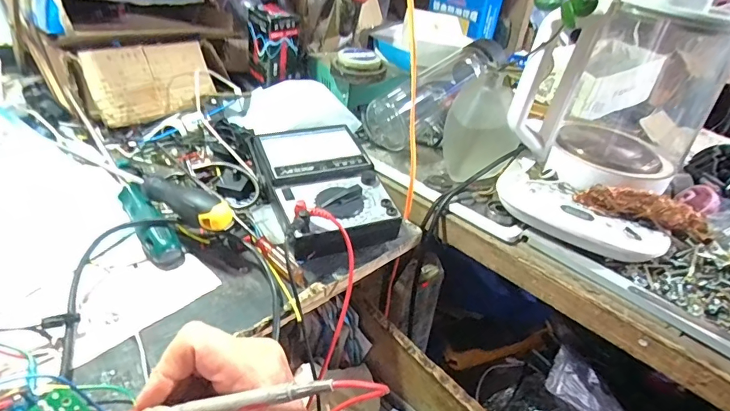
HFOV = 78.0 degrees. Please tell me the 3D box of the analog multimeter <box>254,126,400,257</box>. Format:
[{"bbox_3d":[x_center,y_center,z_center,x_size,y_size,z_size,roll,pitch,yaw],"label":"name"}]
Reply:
[{"bbox_3d":[-0.046,-0.021,0.468,0.113,0.046,0.183,-10,38,-24],"label":"analog multimeter"}]

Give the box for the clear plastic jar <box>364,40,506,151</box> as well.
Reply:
[{"bbox_3d":[0.087,-0.154,0.615,0.099,0.082,0.204,33,68,31],"label":"clear plastic jar"}]

